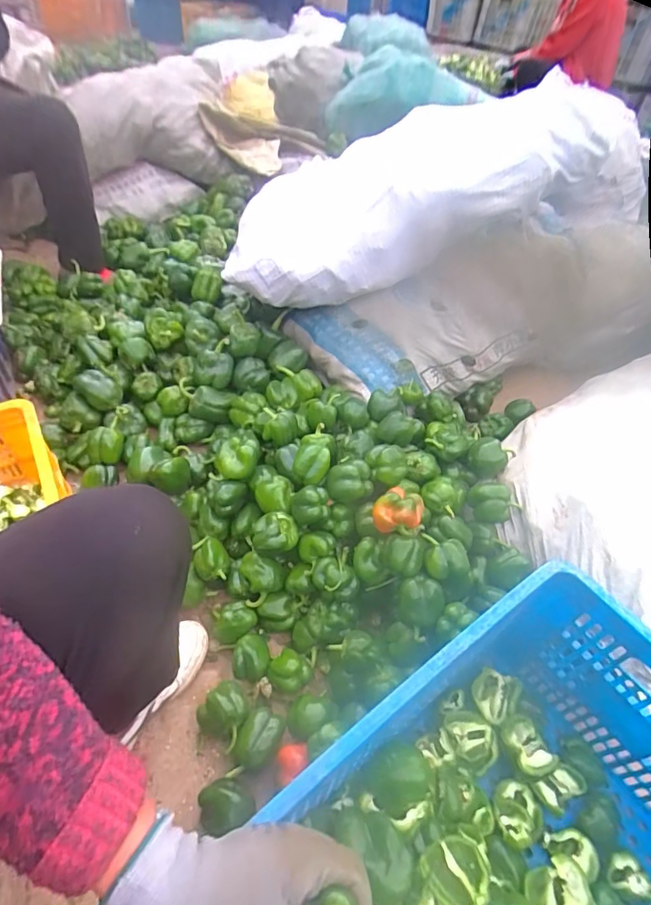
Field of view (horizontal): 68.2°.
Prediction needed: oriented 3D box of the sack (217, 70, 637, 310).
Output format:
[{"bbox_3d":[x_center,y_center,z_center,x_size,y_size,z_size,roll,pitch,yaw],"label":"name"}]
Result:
[{"bbox_3d":[0.198,-0.491,1.014,0.818,0.238,0.228,-19,51,1],"label":"sack"}]

